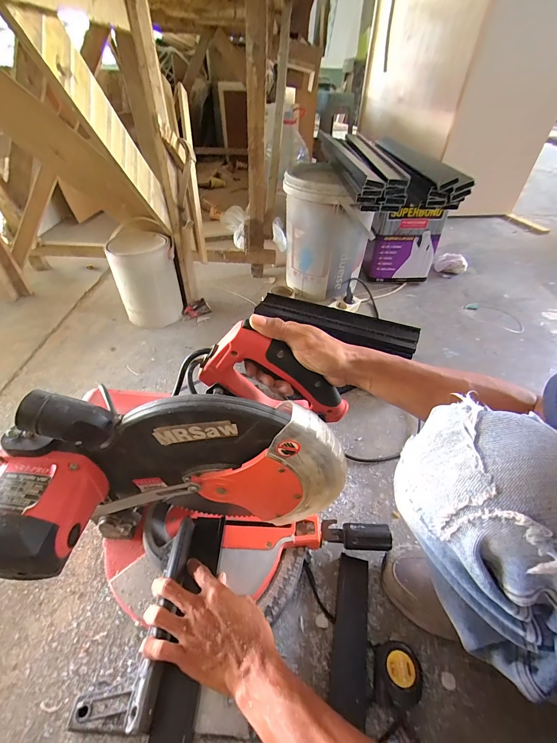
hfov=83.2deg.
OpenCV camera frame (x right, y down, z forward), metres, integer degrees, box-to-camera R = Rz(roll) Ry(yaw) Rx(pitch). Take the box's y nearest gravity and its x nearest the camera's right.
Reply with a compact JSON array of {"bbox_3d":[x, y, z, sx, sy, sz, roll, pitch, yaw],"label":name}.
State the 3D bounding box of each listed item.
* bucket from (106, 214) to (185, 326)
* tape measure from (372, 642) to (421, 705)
[{"bbox_3d":[-0.392,-0.275,0.943,0.171,0.230,0.182,-14,47,-19],"label":"bucket"},{"bbox_3d":[0.155,0.400,0.415,0.058,0.043,0.063,13,44,8],"label":"tape measure"}]

